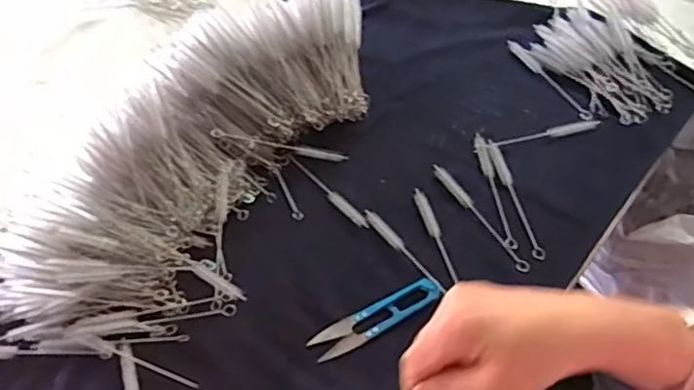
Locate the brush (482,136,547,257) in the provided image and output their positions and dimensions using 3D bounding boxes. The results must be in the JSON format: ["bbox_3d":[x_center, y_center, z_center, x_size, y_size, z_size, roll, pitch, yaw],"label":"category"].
[{"bbox_3d":[0.164,0.000,0.622,0.012,0.013,0.143,-14,54,-5],"label":"brush"}]

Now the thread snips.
[{"bbox_3d":[0.026,0.105,0.541,0.118,0.012,0.029,-26,56,-14],"label":"thread snips"}]

